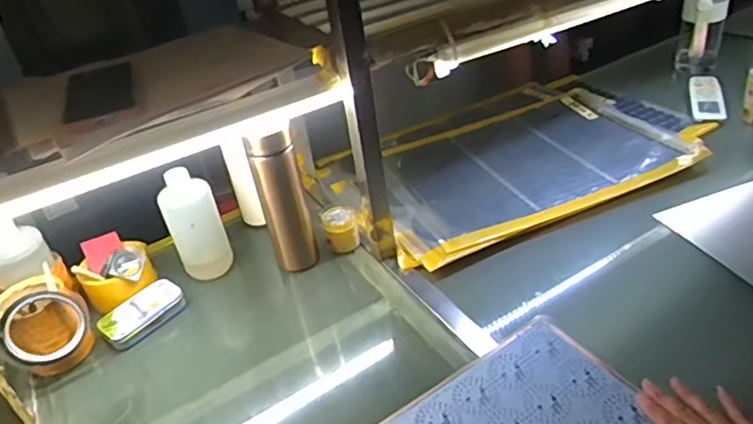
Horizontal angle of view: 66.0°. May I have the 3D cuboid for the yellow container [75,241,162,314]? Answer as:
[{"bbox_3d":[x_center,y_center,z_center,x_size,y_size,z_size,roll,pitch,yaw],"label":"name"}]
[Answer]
[{"bbox_3d":[-0.369,0.098,0.839,0.102,0.055,0.082,-27,39,-25],"label":"yellow container"}]

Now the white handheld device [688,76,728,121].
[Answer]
[{"bbox_3d":[0.612,-0.210,1.070,0.055,0.023,0.159,5,35,20],"label":"white handheld device"}]

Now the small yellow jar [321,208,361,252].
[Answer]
[{"bbox_3d":[-0.054,0.028,0.876,0.051,0.056,0.045,-14,35,-7],"label":"small yellow jar"}]

